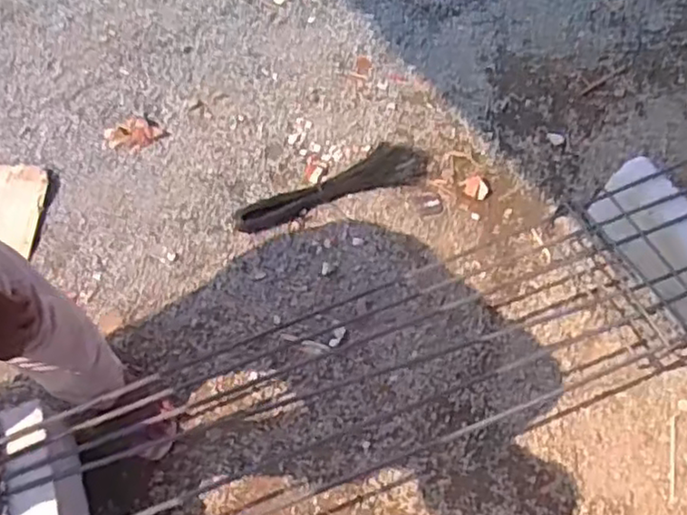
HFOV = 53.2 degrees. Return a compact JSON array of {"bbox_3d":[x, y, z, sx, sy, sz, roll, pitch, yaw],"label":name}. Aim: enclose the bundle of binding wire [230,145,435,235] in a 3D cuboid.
[{"bbox_3d":[-0.027,-0.179,1.651,0.479,0.027,0.119,-19,65,-7],"label":"bundle of binding wire"}]

